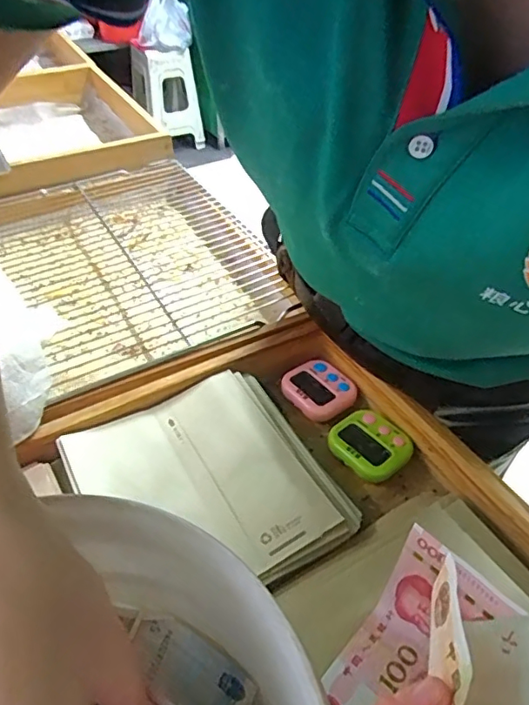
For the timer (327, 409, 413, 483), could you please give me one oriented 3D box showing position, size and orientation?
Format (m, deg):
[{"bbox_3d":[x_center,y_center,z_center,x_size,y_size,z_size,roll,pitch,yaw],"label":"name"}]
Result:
[{"bbox_3d":[0.093,0.082,0.460,0.056,0.024,0.063,-26,49,-26],"label":"timer"}]

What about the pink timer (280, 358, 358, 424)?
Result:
[{"bbox_3d":[0.052,0.035,0.503,0.057,0.018,0.059,-31,52,-29],"label":"pink timer"}]

